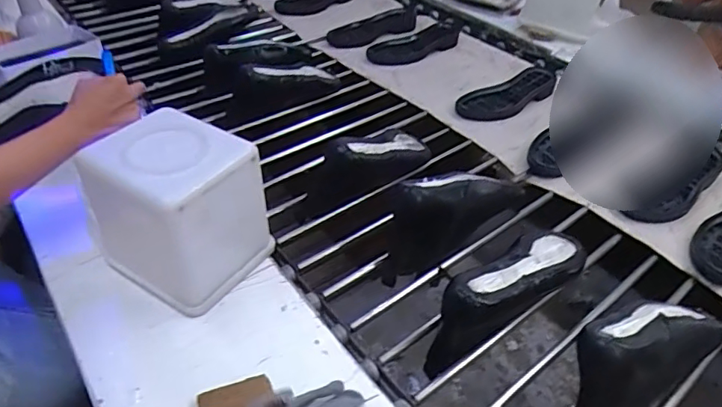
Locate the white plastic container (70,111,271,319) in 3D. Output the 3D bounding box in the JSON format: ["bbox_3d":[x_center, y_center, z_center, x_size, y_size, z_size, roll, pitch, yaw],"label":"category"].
[{"bbox_3d":[-0.209,0.005,0.589,0.165,0.162,0.134,23,45,22],"label":"white plastic container"}]

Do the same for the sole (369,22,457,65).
[{"bbox_3d":[0.148,-0.382,1.226,0.094,0.029,0.326,34,50,31],"label":"sole"}]

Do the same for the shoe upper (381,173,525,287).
[{"bbox_3d":[0.127,0.008,0.722,0.081,0.113,0.253,34,50,31],"label":"shoe upper"}]

